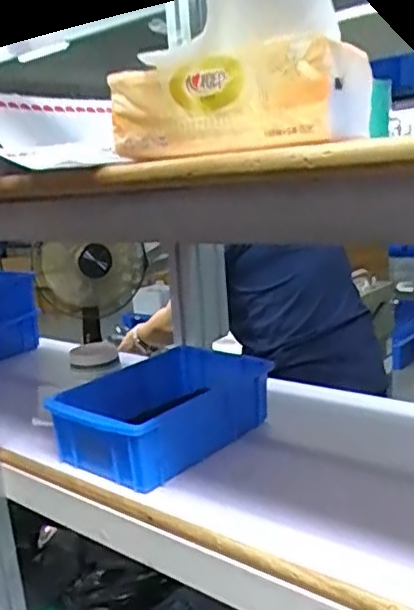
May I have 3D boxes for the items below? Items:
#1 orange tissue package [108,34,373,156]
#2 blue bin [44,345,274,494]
[{"bbox_3d":[0.023,-0.115,0.358,0.122,0.050,0.097,3,14,33],"label":"orange tissue package"},{"bbox_3d":[-0.040,0.102,0.600,0.130,0.061,0.189,5,16,40],"label":"blue bin"}]

